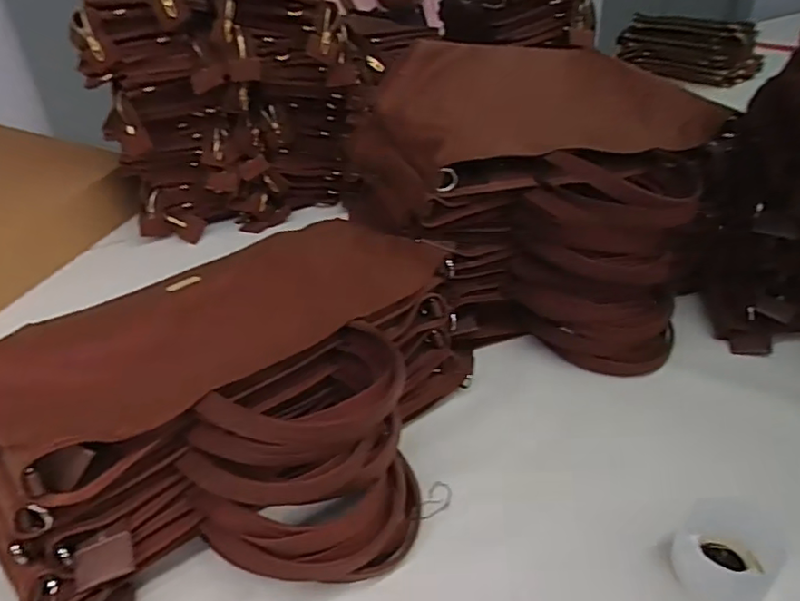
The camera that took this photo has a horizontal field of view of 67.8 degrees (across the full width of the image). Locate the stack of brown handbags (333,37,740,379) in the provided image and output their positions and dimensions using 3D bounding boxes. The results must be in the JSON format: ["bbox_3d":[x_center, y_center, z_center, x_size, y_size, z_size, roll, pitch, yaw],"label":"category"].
[{"bbox_3d":[0.140,-0.112,0.633,0.324,0.237,0.296,12,37,23],"label":"stack of brown handbags"}]

